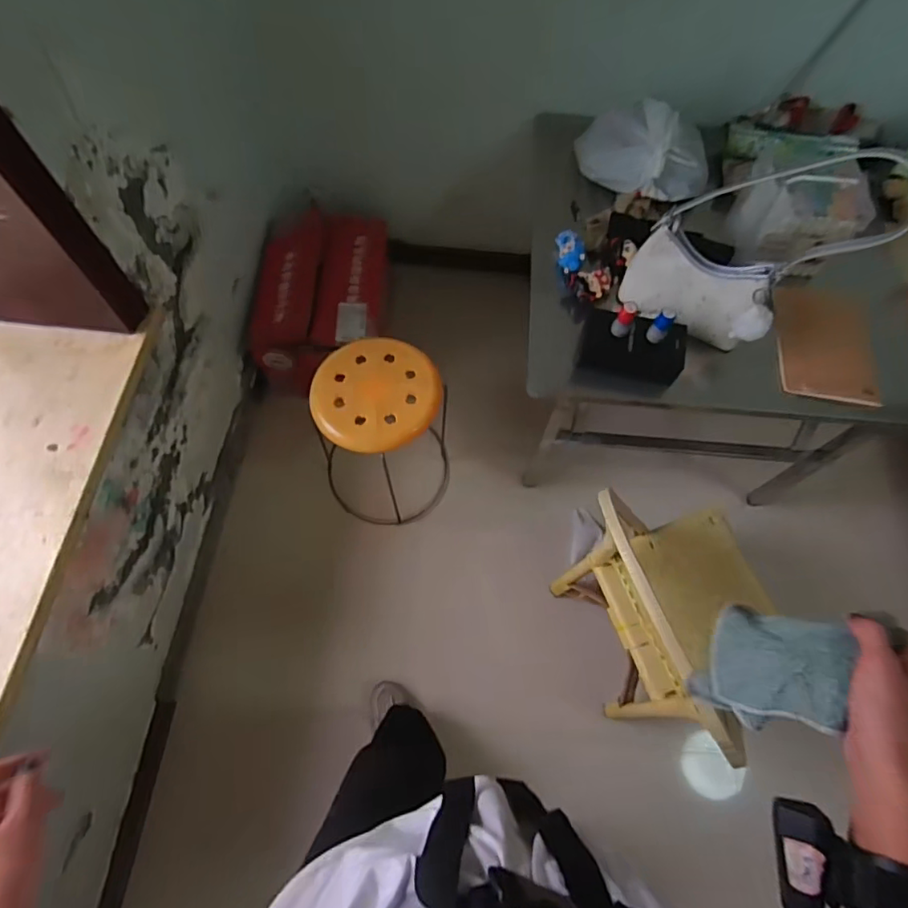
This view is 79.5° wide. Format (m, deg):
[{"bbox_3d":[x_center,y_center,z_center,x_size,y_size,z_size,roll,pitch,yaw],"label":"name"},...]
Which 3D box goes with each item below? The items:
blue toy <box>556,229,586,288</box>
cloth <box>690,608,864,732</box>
[{"bbox_3d":[0.242,-0.413,1.136,0.047,0.065,0.119,-5,79,-4],"label":"blue toy"},{"bbox_3d":[0.274,0.187,0.479,0.012,0.125,0.095,27,73,-24],"label":"cloth"}]

